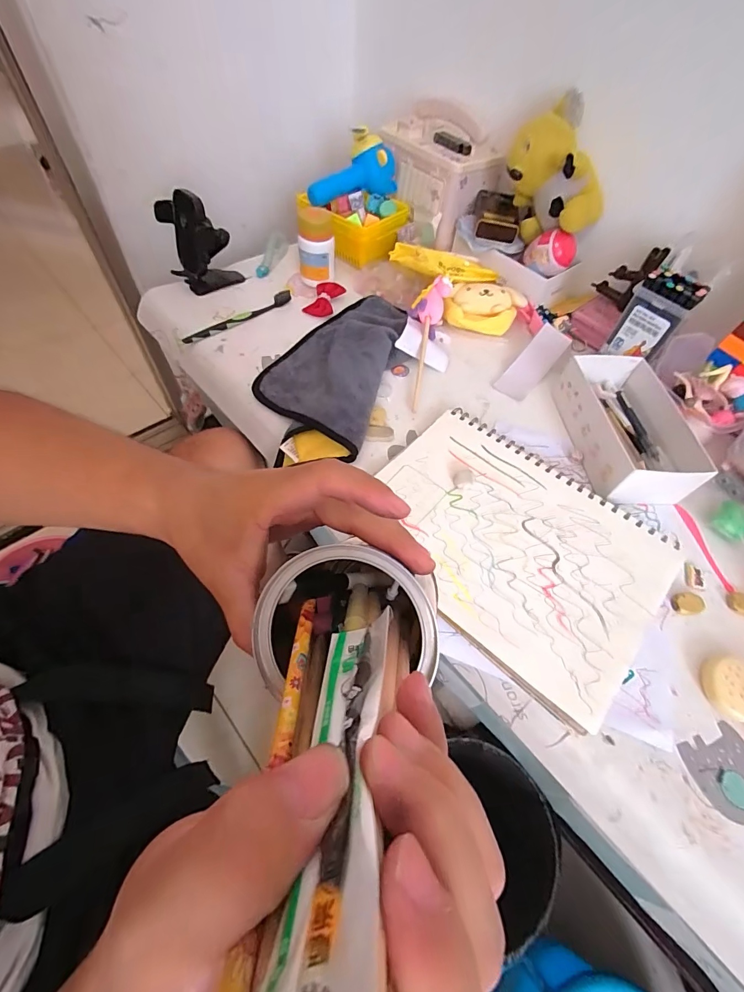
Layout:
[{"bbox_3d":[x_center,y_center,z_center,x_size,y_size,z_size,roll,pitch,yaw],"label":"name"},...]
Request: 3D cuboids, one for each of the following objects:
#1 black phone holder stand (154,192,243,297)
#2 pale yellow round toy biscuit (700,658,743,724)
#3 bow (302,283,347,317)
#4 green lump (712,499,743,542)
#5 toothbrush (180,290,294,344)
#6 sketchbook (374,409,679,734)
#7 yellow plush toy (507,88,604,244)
[{"bbox_3d":[-0.246,-0.360,0.575,0.079,0.097,0.082,-35,66,-23],"label":"black phone holder stand"},{"bbox_3d":[0.304,0.162,0.337,0.047,0.012,0.047,1,59,-2],"label":"pale yellow round toy biscuit"},{"bbox_3d":[-0.069,-0.288,0.591,0.043,0.013,0.067,20,60,9],"label":"bow"},{"bbox_3d":[0.377,0.026,0.424,0.047,0.018,0.034,-34,66,-21],"label":"green lump"},{"bbox_3d":[-0.183,-0.248,0.561,0.165,0.018,0.019,-33,66,-20],"label":"toothbrush"},{"bbox_3d":[0.133,0.040,0.400,0.276,0.018,0.210,37,64,18],"label":"sketchbook"},{"bbox_3d":[0.234,-0.407,0.526,0.073,0.145,0.118,-25,62,-19],"label":"yellow plush toy"}]

